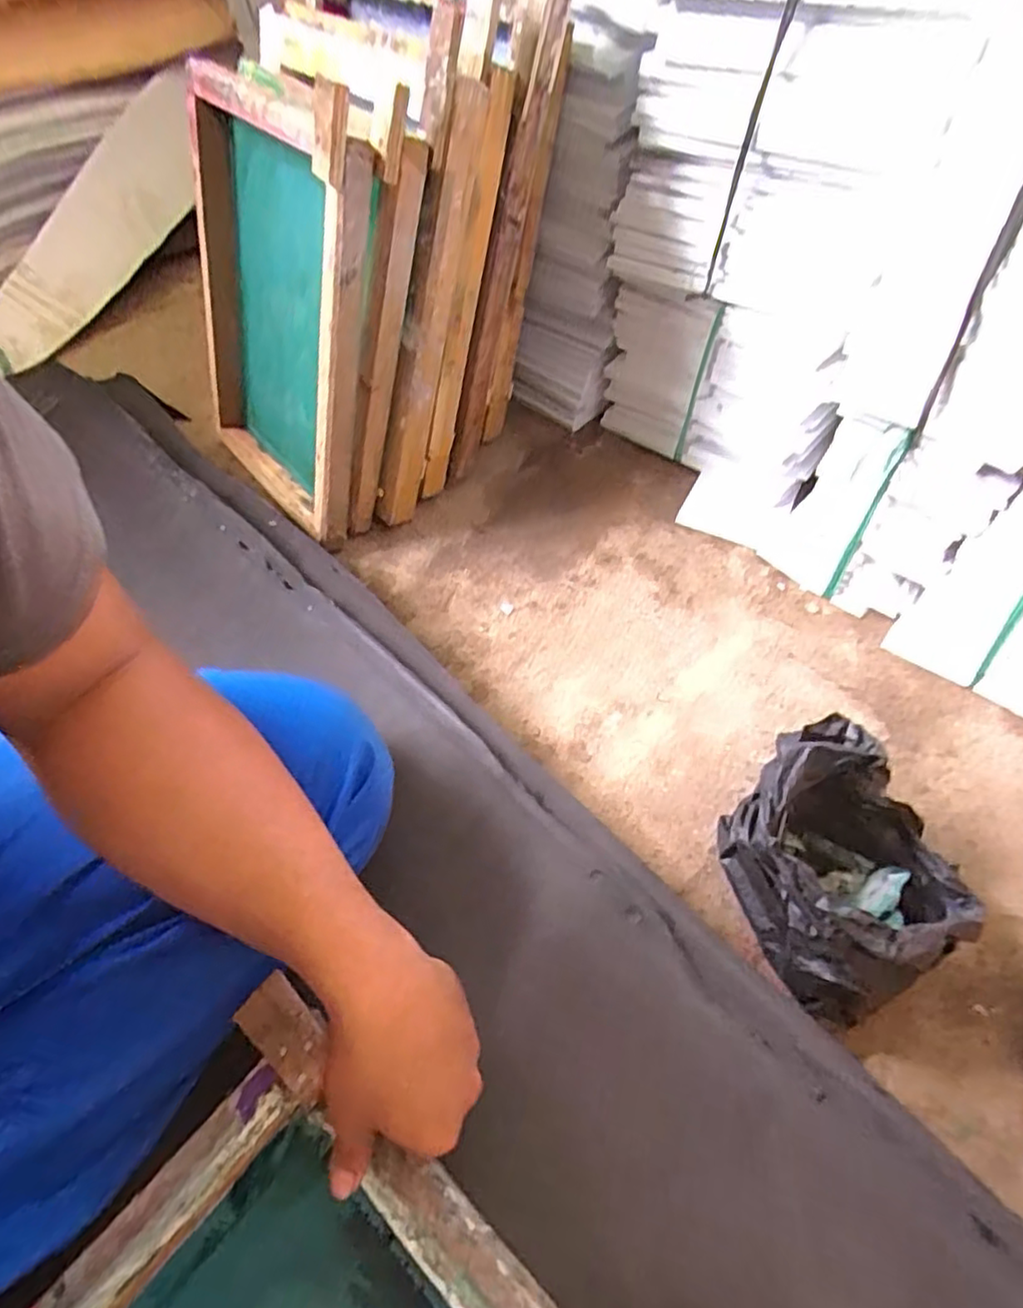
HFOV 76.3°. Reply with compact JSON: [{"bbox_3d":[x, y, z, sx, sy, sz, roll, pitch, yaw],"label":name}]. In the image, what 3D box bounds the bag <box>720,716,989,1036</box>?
[{"bbox_3d":[0.242,0.153,0.479,0.144,0.127,0.165,-25,56,-15],"label":"bag"}]

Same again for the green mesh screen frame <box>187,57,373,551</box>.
[{"bbox_3d":[-0.253,-0.370,0.700,0.058,0.407,0.294,-25,58,-36],"label":"green mesh screen frame"}]

